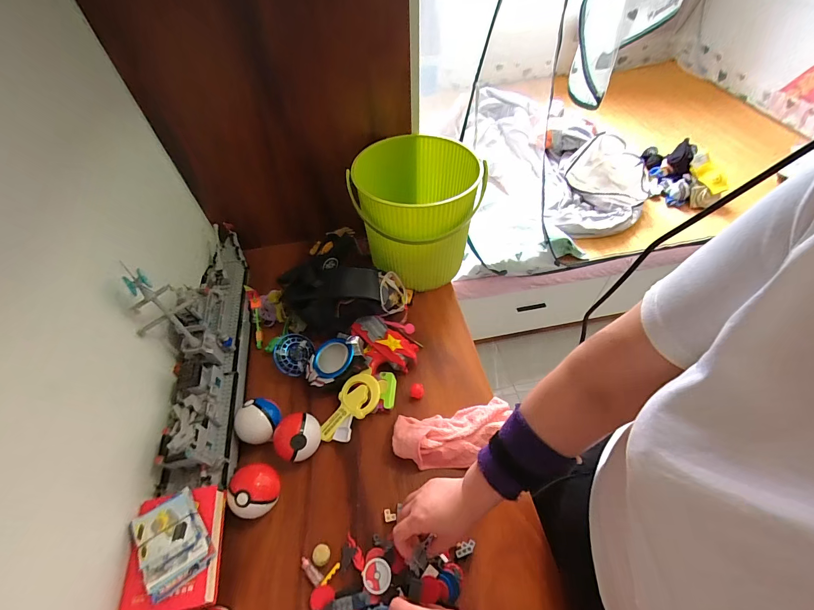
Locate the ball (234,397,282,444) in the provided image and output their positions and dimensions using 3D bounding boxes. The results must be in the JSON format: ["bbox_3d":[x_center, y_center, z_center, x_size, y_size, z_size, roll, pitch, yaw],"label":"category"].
[{"bbox_3d":[-0.251,0.203,0.604,0.065,0.069,0.068,-1,52,2],"label":"ball"}]

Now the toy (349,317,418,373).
[{"bbox_3d":[-0.046,0.076,0.708,0.096,0.038,0.136,-23,57,-17],"label":"toy"}]

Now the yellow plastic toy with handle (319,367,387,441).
[{"bbox_3d":[-0.100,0.179,0.628,0.069,0.022,0.140,37,75,23],"label":"yellow plastic toy with handle"}]

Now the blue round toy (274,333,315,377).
[{"bbox_3d":[-0.221,0.093,0.686,0.070,0.013,0.082,34,56,-19],"label":"blue round toy"}]

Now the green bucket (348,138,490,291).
[{"bbox_3d":[0.022,-0.209,0.791,0.262,0.248,0.285,0,52,2],"label":"green bucket"}]

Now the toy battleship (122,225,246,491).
[{"bbox_3d":[-0.372,0.002,0.630,0.092,0.242,0.578,-10,53,-5],"label":"toy battleship"}]

